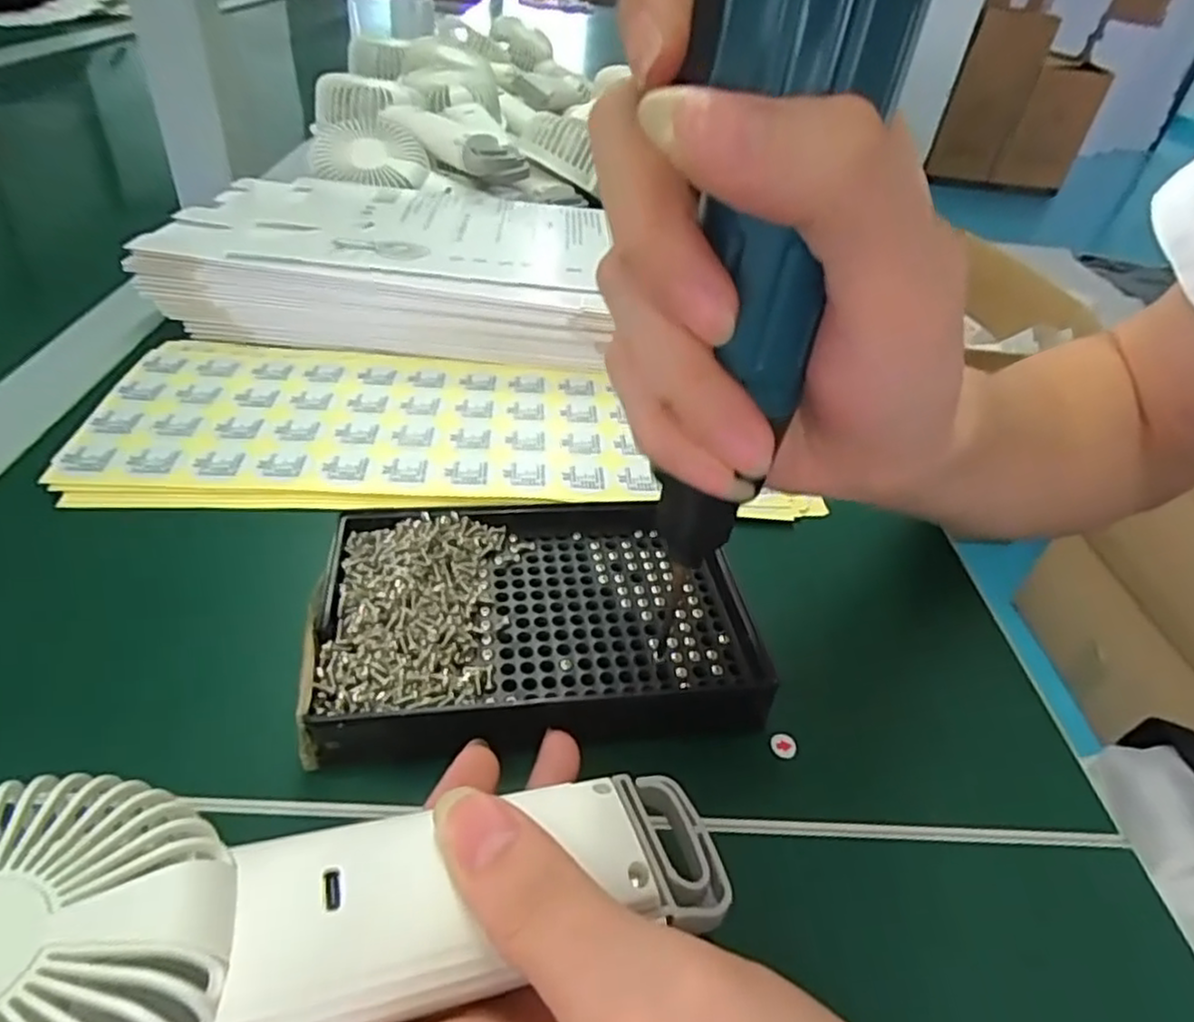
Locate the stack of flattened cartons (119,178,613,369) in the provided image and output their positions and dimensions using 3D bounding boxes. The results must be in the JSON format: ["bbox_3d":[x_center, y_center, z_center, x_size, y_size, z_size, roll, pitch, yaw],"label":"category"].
[{"bbox_3d":[-0.127,-0.156,0.441,0.228,0.047,0.162,5,38,-3],"label":"stack of flattened cartons"}]

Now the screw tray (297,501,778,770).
[{"bbox_3d":[-0.019,0.033,0.245,0.143,0.019,0.090,-2,39,-11],"label":"screw tray"}]

